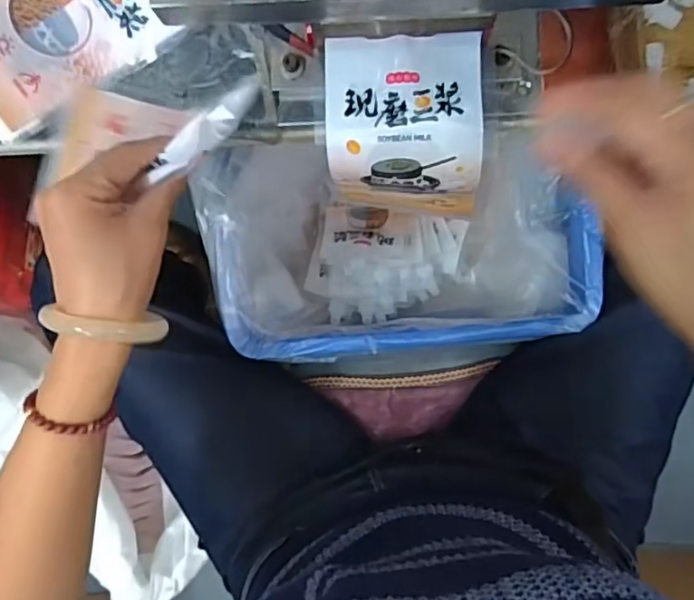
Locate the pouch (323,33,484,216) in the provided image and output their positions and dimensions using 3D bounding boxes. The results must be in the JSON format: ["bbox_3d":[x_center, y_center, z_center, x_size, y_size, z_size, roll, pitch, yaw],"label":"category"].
[{"bbox_3d":[0.036,-0.111,0.393,0.094,0.072,0.094,-2,90,2],"label":"pouch"}]

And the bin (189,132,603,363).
[{"bbox_3d":[0.043,-0.055,0.640,0.342,0.177,0.203,-7,90,2],"label":"bin"}]

